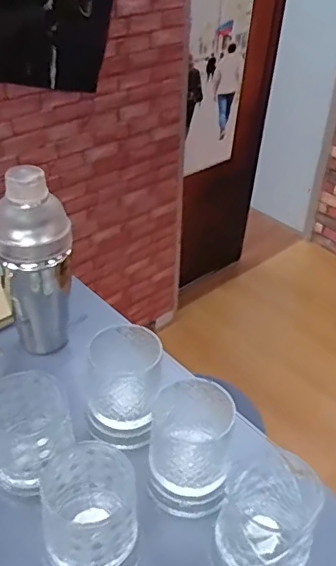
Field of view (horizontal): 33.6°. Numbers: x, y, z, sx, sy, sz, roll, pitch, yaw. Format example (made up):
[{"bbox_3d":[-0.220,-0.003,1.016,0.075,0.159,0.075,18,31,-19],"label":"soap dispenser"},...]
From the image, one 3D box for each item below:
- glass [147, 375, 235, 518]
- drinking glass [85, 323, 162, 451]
[{"bbox_3d":[0.021,0.159,0.535,0.081,0.103,0.085,5,38,5],"label":"glass"},{"bbox_3d":[-0.049,0.110,0.588,0.079,0.092,0.090,3,38,1],"label":"drinking glass"}]

